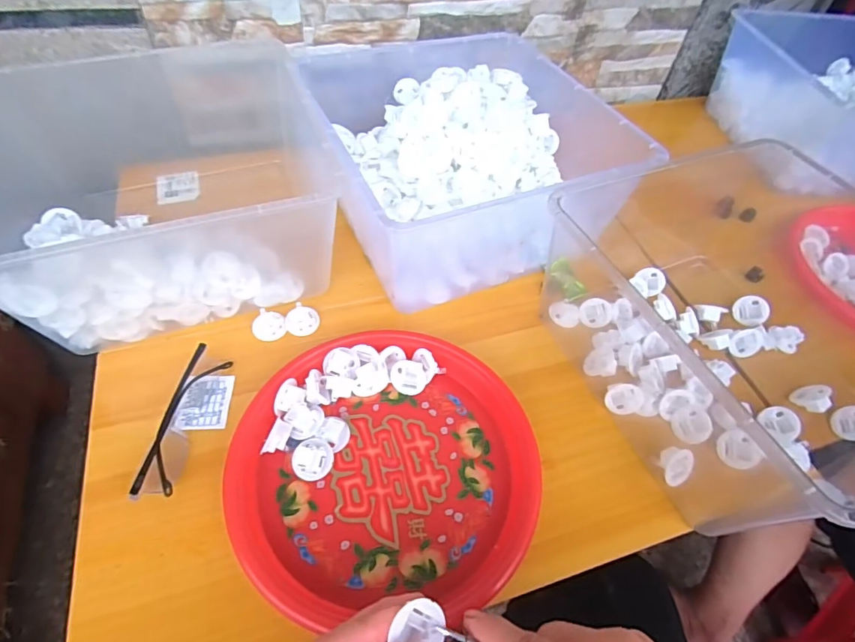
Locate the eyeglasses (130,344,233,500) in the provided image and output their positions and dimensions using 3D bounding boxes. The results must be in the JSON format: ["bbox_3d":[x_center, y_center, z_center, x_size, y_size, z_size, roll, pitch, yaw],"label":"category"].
[{"bbox_3d":[-0.202,0.080,0.393,0.027,0.029,0.130,8,52,1],"label":"eyeglasses"}]

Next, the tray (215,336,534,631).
[{"bbox_3d":[-0.032,0.111,0.388,0.233,0.029,0.219,2,54,-3],"label":"tray"}]

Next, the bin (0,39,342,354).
[{"bbox_3d":[-0.277,-0.152,0.511,0.289,0.172,0.363,-15,55,-16],"label":"bin"}]

